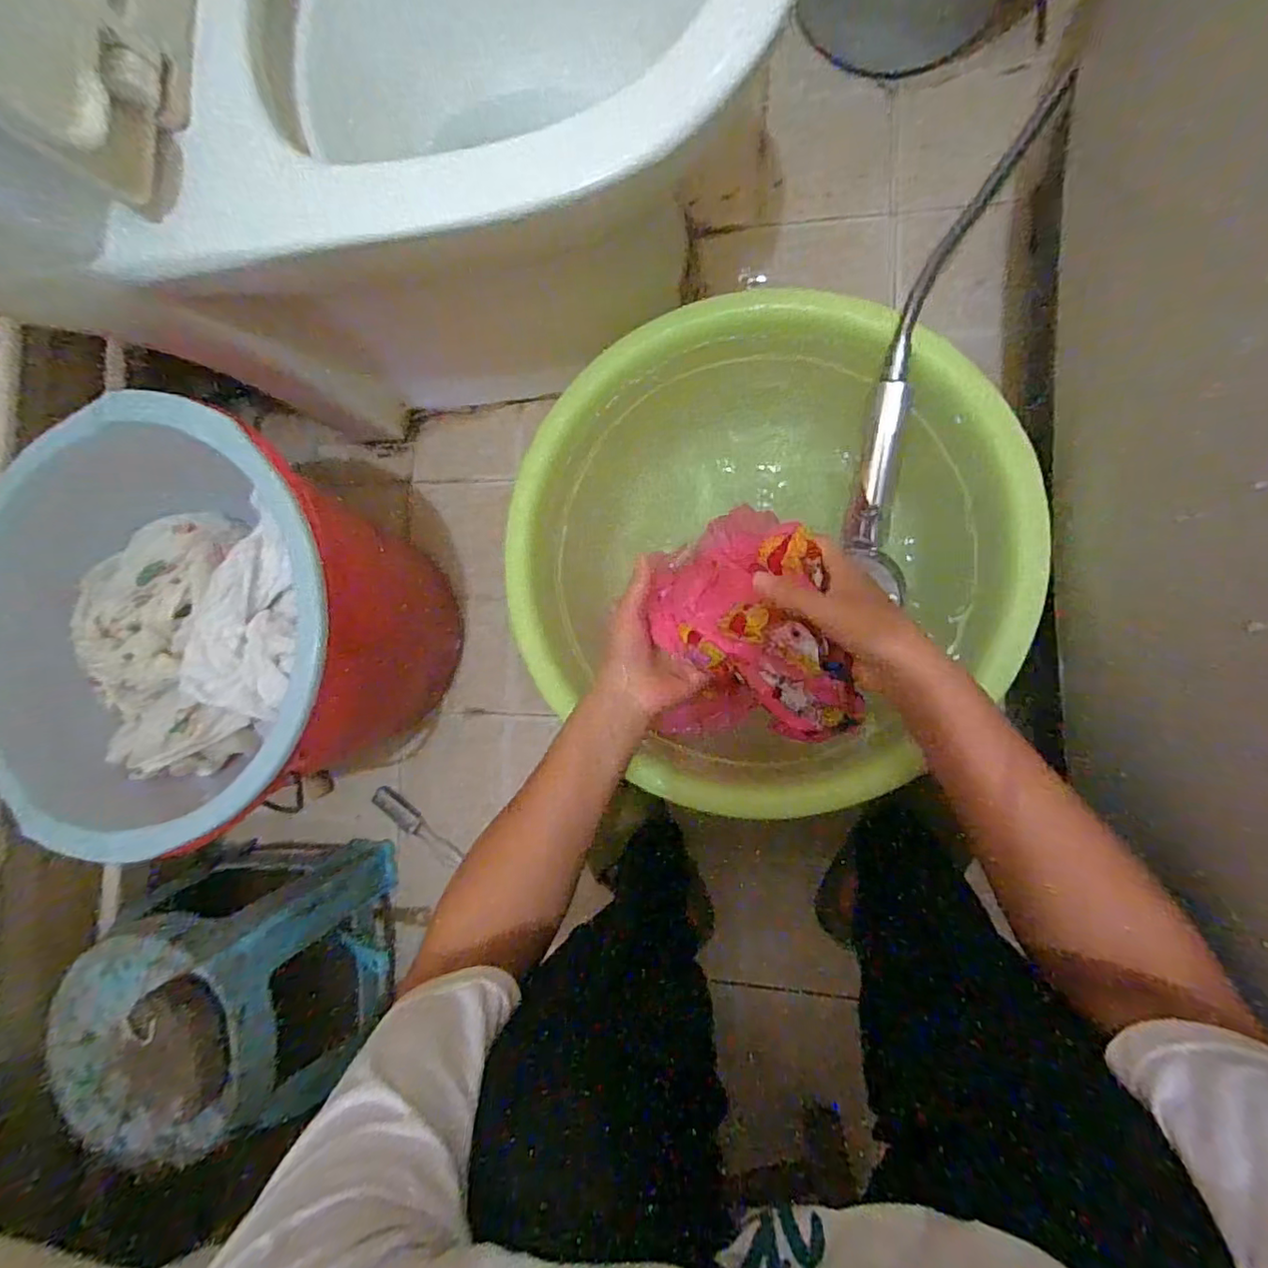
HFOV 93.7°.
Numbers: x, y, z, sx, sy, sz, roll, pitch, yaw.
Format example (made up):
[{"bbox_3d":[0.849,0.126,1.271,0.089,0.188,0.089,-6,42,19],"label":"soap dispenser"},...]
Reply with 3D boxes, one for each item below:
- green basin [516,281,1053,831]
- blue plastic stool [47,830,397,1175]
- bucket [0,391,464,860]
[{"bbox_3d":[0.118,-0.076,0.587,0.431,0.136,0.442,0,89,11],"label":"green basin"},{"bbox_3d":[-0.438,0.392,0.664,0.240,0.243,0.218,-12,86,11],"label":"blue plastic stool"},{"bbox_3d":[-0.390,-0.018,0.651,0.339,0.376,0.365,0,89,11],"label":"bucket"}]

